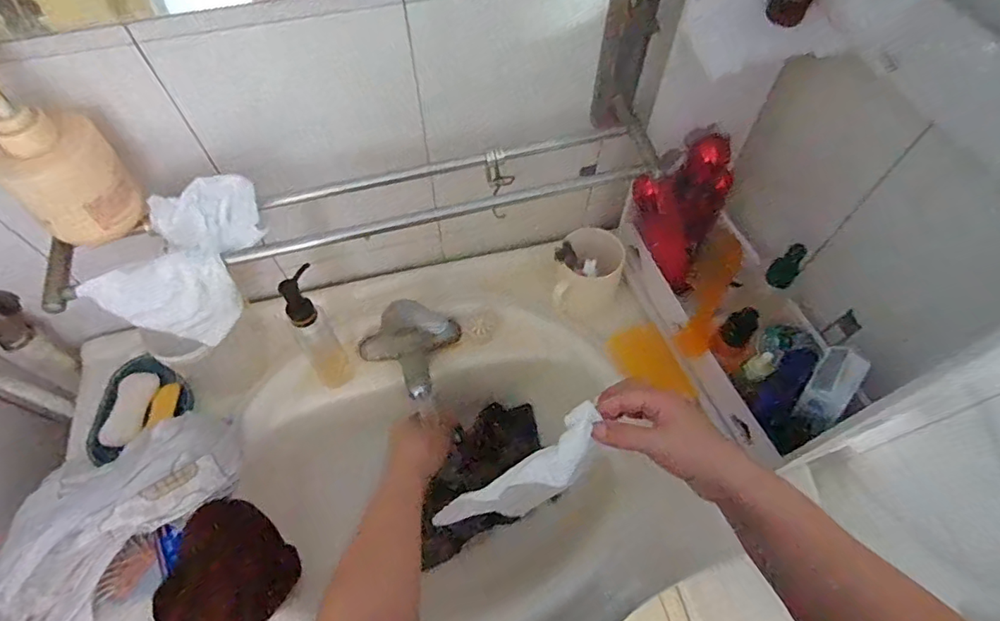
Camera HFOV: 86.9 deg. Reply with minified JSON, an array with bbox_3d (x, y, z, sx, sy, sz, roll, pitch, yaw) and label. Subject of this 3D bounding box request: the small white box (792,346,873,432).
[{"bbox_3d":[0.316,0.073,0.505,0.038,0.018,0.083,32,88,17],"label":"small white box"}]

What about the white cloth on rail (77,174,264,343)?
[{"bbox_3d":[-0.275,-0.037,0.478,0.149,0.112,0.084,-21,62,-12],"label":"white cloth on rail"}]

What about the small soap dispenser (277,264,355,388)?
[{"bbox_3d":[-0.191,0.026,0.566,0.048,0.176,0.040,-35,66,-19],"label":"small soap dispenser"}]

